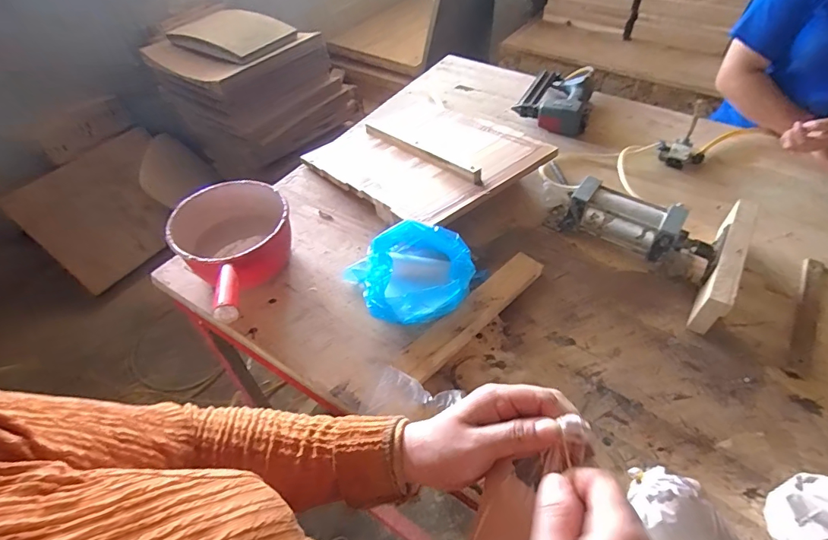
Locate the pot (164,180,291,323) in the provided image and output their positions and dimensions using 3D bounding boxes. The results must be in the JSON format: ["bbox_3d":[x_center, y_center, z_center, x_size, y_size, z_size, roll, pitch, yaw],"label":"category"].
[{"bbox_3d":[-0.268,-0.020,0.734,0.173,0.116,0.287,-28,52,-21],"label":"pot"}]

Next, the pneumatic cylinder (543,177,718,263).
[{"bbox_3d":[0.372,-0.082,0.780,0.270,0.085,0.087,28,55,25],"label":"pneumatic cylinder"}]

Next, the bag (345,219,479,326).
[{"bbox_3d":[-0.007,0.008,0.714,0.181,0.091,0.140,-13,49,-9],"label":"bag"}]

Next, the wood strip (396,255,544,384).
[{"bbox_3d":[0.096,0.067,0.701,0.055,0.027,0.296,35,58,29],"label":"wood strip"}]

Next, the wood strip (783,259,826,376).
[{"bbox_3d":[0.606,0.065,0.696,0.027,0.009,0.246,27,55,24],"label":"wood strip"}]

